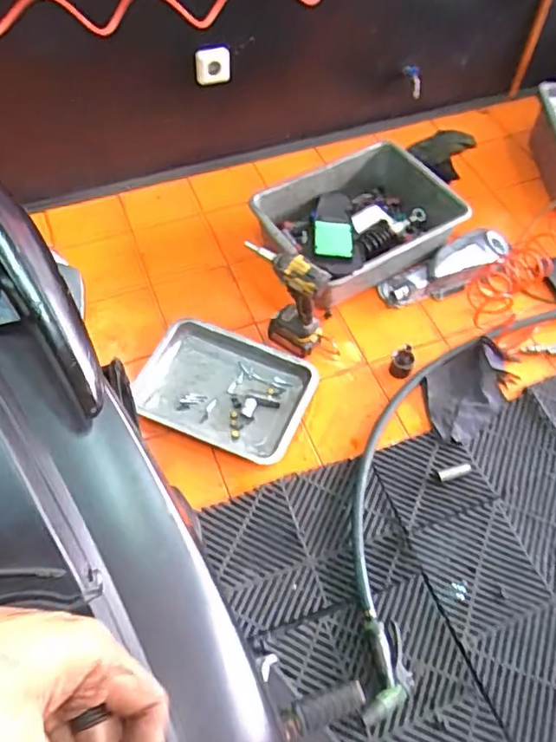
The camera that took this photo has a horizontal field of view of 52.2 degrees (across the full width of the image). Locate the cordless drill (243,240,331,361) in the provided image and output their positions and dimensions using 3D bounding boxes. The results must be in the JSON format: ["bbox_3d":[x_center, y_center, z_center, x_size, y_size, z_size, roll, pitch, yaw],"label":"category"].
[{"bbox_3d":[0.007,-0.157,1.234,0.191,0.237,0.078,25,60,13],"label":"cordless drill"}]

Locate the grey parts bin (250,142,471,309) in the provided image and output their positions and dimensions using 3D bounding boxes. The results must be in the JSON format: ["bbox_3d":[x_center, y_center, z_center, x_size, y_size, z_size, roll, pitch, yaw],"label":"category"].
[{"bbox_3d":[0.196,-0.374,1.420,0.475,0.144,0.347,-27,63,-18],"label":"grey parts bin"}]

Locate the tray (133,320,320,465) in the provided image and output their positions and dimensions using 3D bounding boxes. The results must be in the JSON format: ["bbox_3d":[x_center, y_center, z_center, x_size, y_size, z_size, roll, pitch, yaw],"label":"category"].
[{"bbox_3d":[-0.117,0.039,1.253,0.369,0.034,0.269,19,59,10],"label":"tray"}]

